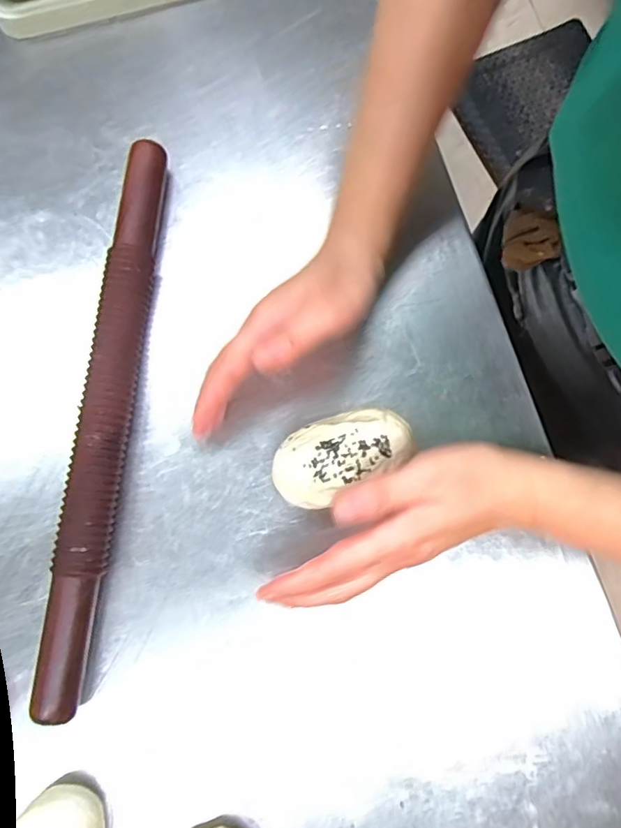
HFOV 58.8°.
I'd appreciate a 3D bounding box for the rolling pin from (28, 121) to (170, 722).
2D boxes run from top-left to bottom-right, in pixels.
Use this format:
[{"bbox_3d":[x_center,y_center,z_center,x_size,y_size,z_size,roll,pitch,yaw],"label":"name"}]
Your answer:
[{"bbox_3d":[-0.138,-0.005,0.380,0.033,0.036,0.386,6,79,0],"label":"rolling pin"}]

